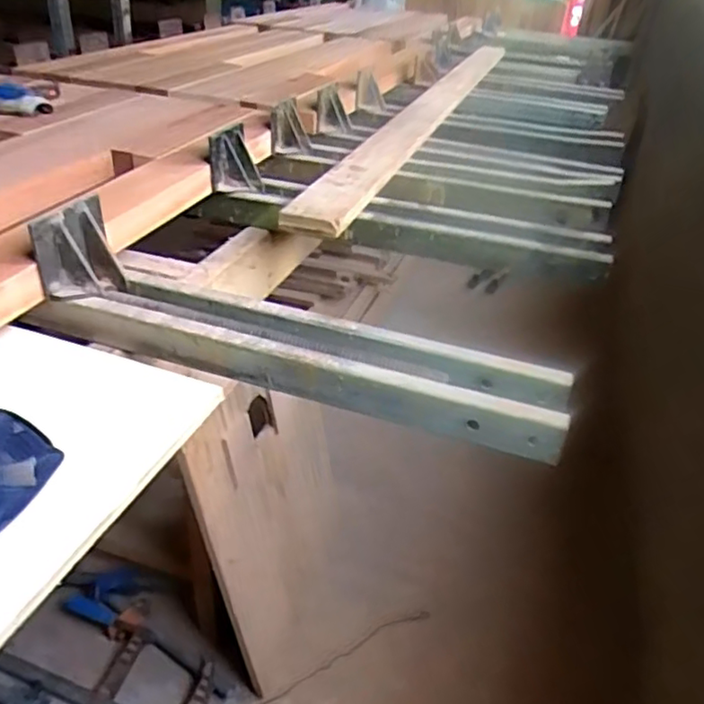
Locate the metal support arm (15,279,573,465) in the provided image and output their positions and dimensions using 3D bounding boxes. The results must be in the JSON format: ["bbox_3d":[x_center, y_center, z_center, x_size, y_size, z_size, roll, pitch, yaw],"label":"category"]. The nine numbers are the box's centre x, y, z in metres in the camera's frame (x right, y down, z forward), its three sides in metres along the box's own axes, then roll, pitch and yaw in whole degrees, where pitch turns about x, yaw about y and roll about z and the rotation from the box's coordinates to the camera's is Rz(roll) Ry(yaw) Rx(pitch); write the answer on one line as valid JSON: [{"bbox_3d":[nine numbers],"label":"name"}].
[{"bbox_3d":[-0.083,0.000,0.709,0.617,0.063,0.126,13,34,12],"label":"metal support arm"}]

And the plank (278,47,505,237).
[{"bbox_3d":[0.196,-0.568,1.498,0.108,0.035,1.491,23,38,10],"label":"plank"}]

